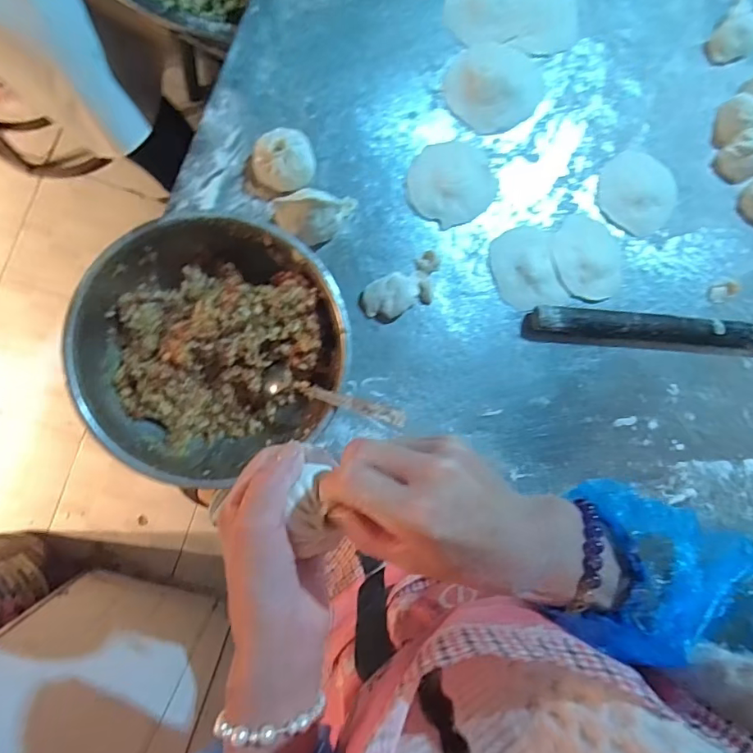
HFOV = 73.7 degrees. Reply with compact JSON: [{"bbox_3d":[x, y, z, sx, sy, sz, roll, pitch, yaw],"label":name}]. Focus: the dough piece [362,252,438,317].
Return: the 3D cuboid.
[{"bbox_3d":[0.032,-0.093,0.533,0.095,0.021,0.045,-33,91,-7],"label":"dough piece"}]

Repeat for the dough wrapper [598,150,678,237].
[{"bbox_3d":[0.307,-0.217,0.588,0.095,0.010,0.096,0,87,-6],"label":"dough wrapper"}]

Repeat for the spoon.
[{"bbox_3d":[-0.041,0.018,0.450,0.147,0.013,0.025,16,84,27],"label":"spoon"}]

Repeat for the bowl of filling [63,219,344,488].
[{"bbox_3d":[-0.147,-0.027,0.475,0.227,0.085,0.217,0,87,-6],"label":"bowl of filling"}]

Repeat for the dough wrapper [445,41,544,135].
[{"bbox_3d":[0.134,-0.327,0.560,0.098,0.018,0.111,40,83,-3],"label":"dough wrapper"}]

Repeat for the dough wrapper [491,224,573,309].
[{"bbox_3d":[0.169,-0.119,0.560,0.075,0.009,0.094,-17,86,-6],"label":"dough wrapper"}]

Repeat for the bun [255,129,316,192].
[{"bbox_3d":[-0.095,-0.220,0.518,0.059,0.038,0.058,0,87,-6],"label":"bun"}]

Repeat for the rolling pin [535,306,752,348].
[{"bbox_3d":[0.320,-0.054,0.565,0.296,0.029,0.025,4,86,-6],"label":"rolling pin"}]

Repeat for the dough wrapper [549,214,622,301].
[{"bbox_3d":[0.240,-0.134,0.568,0.083,0.007,0.098,-31,91,-7],"label":"dough wrapper"}]

